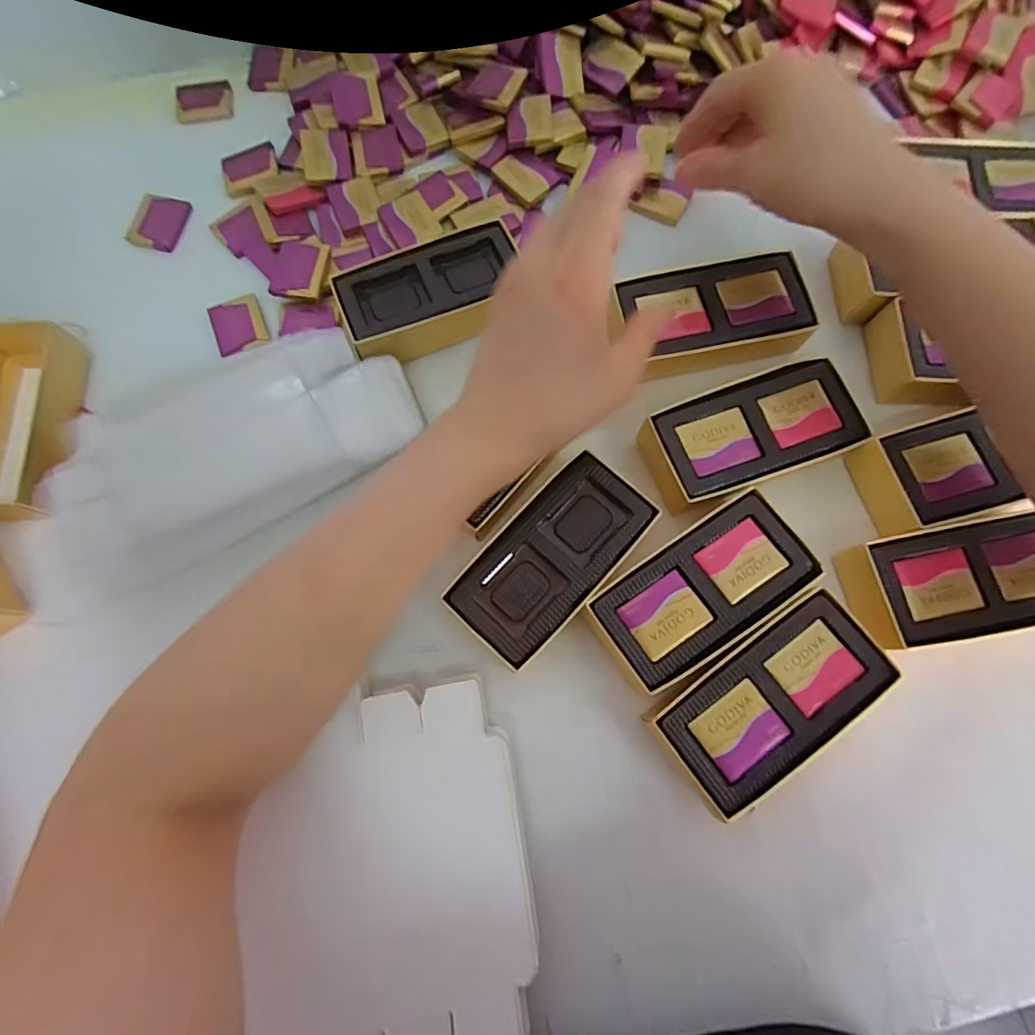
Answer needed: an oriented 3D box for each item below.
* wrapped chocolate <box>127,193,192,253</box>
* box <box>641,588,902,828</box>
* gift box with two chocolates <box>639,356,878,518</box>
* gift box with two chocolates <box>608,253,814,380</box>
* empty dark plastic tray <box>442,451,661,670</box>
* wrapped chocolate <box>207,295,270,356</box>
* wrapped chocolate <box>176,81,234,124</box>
[{"bbox_3d":[-0.250,-0.207,0.359,0.035,0.005,0.044,13,75,4],"label":"wrapped chocolate"},{"bbox_3d":[0.127,0.091,0.264,0.115,0.031,0.056,-33,76,-7],"label":"box"},{"bbox_3d":[0.135,-0.048,0.300,0.115,0.029,0.057,-21,75,-4],"label":"gift box with two chocolates"},{"bbox_3d":[0.117,-0.124,0.321,0.116,0.031,0.054,-12,74,-1],"label":"gift box with two chocolates"},{"bbox_3d":[0.019,0.023,0.283,0.055,0.031,0.109,42,80,12],"label":"empty dark plastic tray"},{"bbox_3d":[-0.180,-0.124,0.333,0.032,0.004,0.040,-23,75,-5],"label":"wrapped chocolate"},{"bbox_3d":[-0.235,-0.315,0.387,0.040,0.007,0.034,-7,75,-2],"label":"wrapped chocolate"}]

